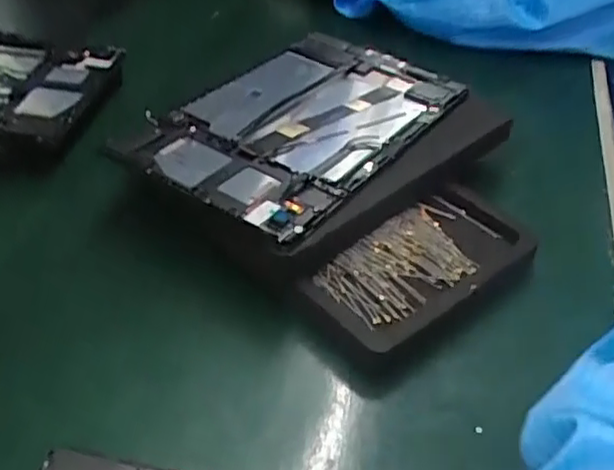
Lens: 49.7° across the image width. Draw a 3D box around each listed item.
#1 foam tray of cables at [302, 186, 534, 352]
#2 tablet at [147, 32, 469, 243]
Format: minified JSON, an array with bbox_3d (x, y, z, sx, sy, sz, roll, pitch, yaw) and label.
[{"bbox_3d":[0.071,0.017,0.405,0.157,0.018,0.075,-26,48,-32],"label":"foam tray of cables"},{"bbox_3d":[-0.003,-0.081,0.467,0.146,0.015,0.226,27,45,24],"label":"tablet"}]

